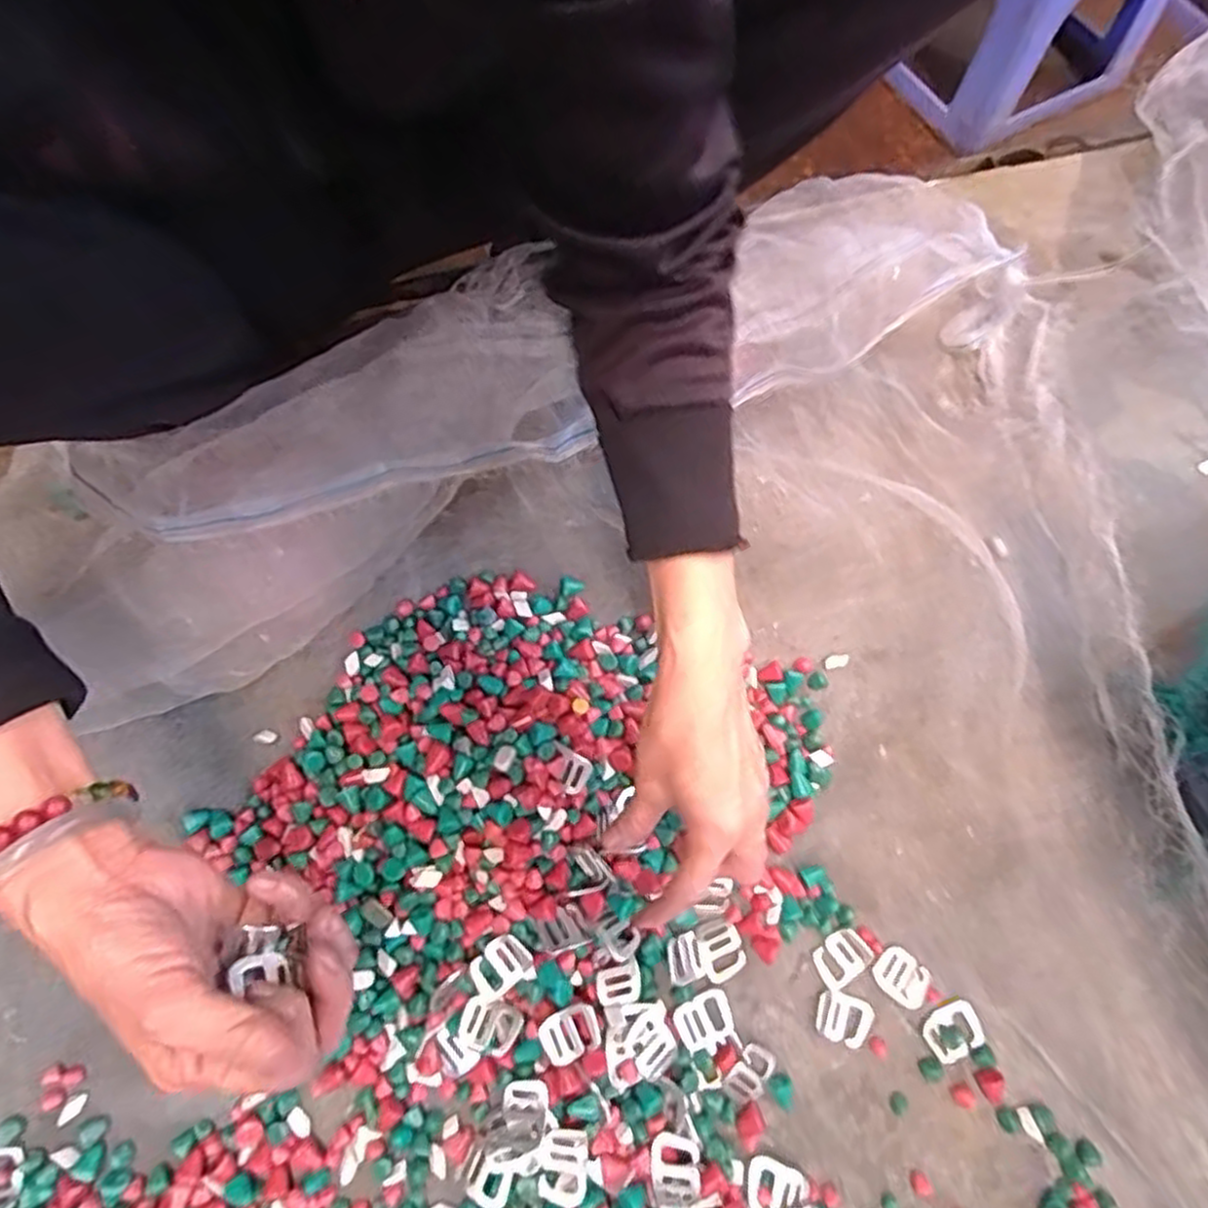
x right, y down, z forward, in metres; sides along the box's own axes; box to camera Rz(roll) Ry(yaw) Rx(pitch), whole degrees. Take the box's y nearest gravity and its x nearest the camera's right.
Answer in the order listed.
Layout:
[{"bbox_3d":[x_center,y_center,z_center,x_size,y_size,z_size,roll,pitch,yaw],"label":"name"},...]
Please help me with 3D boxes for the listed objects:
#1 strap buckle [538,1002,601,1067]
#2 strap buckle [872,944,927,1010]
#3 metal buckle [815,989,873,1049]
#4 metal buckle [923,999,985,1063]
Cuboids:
[{"bbox_3d":[-0.019,0.237,0.412,0.032,0.007,0.024,-23,73,-10],"label":"strap buckle"},{"bbox_3d":[0.179,0.225,0.448,0.026,0.005,0.032,-42,77,-15],"label":"strap buckle"},{"bbox_3d":[0.141,0.244,0.439,0.032,0.004,0.026,22,71,5],"label":"metal buckle"},{"bbox_3d":[0.206,0.252,0.440,0.032,0.004,0.027,-27,73,-2],"label":"metal buckle"}]

